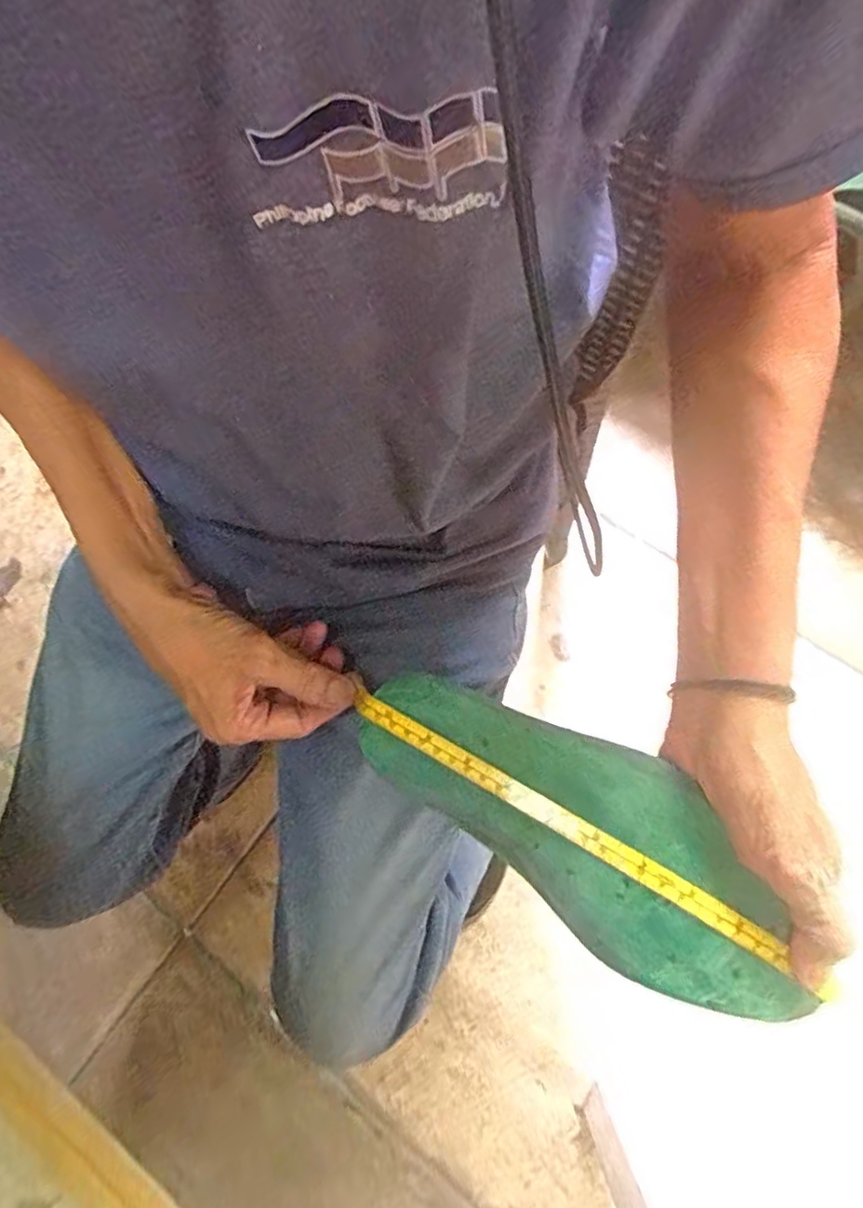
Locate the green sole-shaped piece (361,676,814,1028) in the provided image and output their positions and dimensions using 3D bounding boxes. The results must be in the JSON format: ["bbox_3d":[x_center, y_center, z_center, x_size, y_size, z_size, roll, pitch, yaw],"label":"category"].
[{"bbox_3d":[0.075,0.113,0.325,0.242,0.022,0.088,32,76,19],"label":"green sole-shaped piece"}]

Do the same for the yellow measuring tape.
[{"bbox_3d":[0.063,0.112,0.322,0.249,0.011,0.014,28,76,17],"label":"yellow measuring tape"}]

